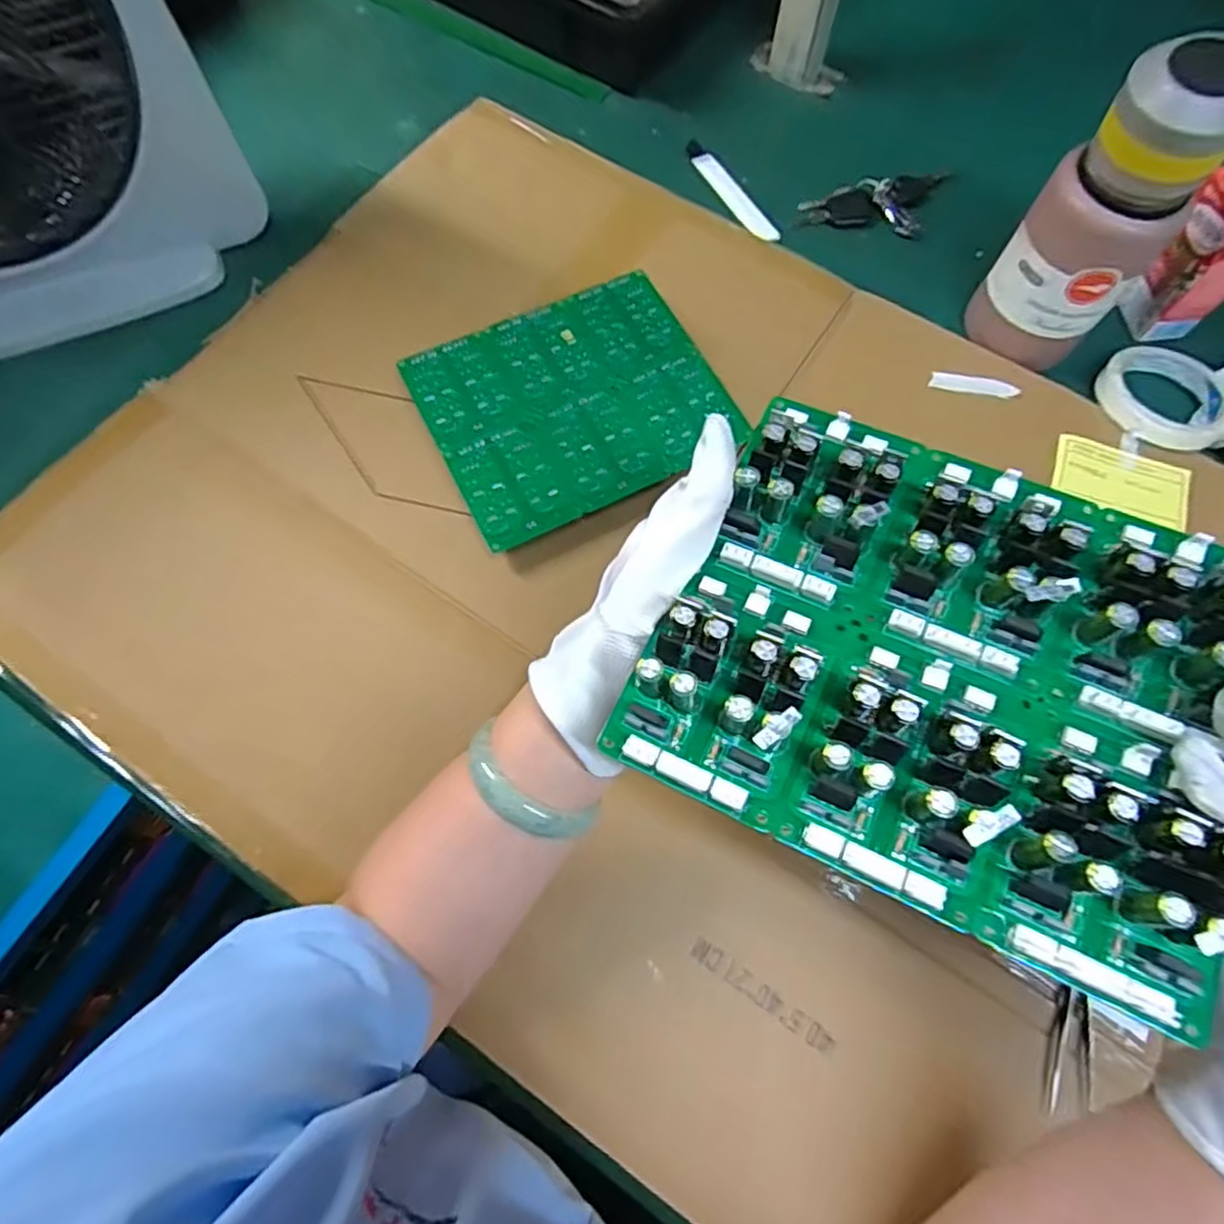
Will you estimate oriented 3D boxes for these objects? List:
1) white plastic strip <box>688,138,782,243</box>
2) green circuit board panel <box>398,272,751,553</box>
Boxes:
[{"bbox_3d":[0.106,-0.386,0.627,0.024,0.006,0.143,-28,73,-9],"label":"white plastic strip"},{"bbox_3d":[-0.029,-0.157,0.508,0.205,0.005,0.176,-25,72,-9],"label":"green circuit board panel"}]

